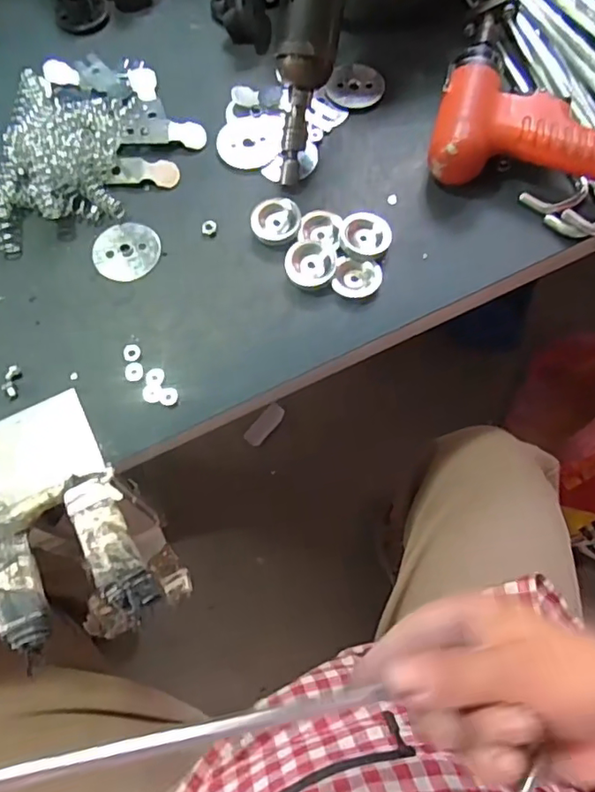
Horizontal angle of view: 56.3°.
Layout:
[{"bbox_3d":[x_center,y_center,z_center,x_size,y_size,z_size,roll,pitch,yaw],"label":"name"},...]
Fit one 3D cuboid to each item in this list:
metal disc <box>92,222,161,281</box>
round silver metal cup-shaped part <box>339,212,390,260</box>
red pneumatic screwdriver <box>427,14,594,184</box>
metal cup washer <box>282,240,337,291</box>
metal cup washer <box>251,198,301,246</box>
[{"bbox_3d":[-0.121,-0.103,0.390,0.043,0.004,0.045,1,68,-1],"label":"metal disc"},{"bbox_3d":[0.048,-0.112,0.389,0.035,0.013,0.031,13,69,4],"label":"round silver metal cup-shaped part"},{"bbox_3d":[0.184,-0.204,0.410,0.164,0.046,0.126,10,68,2],"label":"red pneumatic screwdriver"},{"bbox_3d":[0.009,-0.091,0.382,0.035,0.012,0.031,5,68,0],"label":"metal cup washer"},{"bbox_3d":[-0.015,-0.123,0.392,0.034,0.013,0.029,-6,69,-4],"label":"metal cup washer"}]

